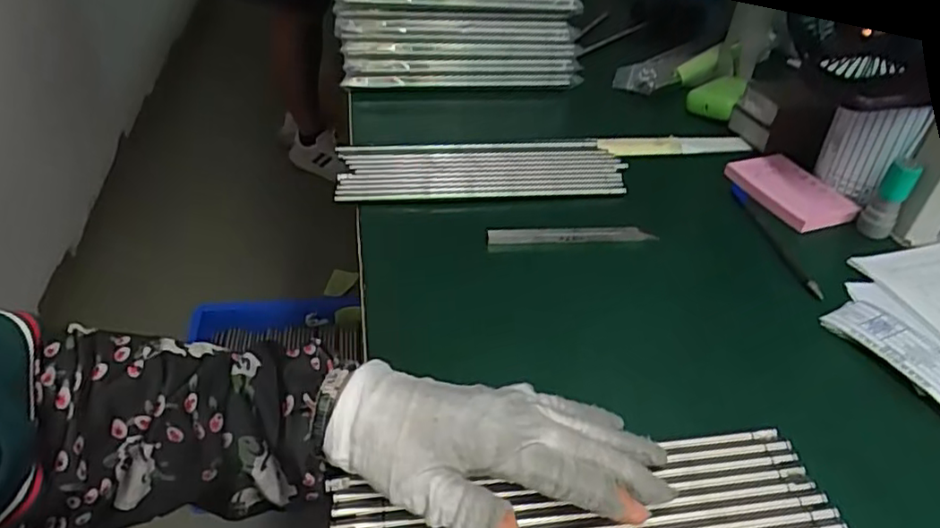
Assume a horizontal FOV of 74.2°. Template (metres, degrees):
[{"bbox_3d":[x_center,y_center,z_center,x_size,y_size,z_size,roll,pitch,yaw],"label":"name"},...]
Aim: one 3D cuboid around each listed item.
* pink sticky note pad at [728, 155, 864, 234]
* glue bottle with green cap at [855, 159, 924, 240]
[{"bbox_3d":[0.284,-0.065,0.552,0.072,0.011,0.100,-10,41,-16],"label":"pink sticky note pad"},{"bbox_3d":[0.340,-0.055,0.502,0.025,0.061,0.026,30,46,28],"label":"glue bottle with green cap"}]

